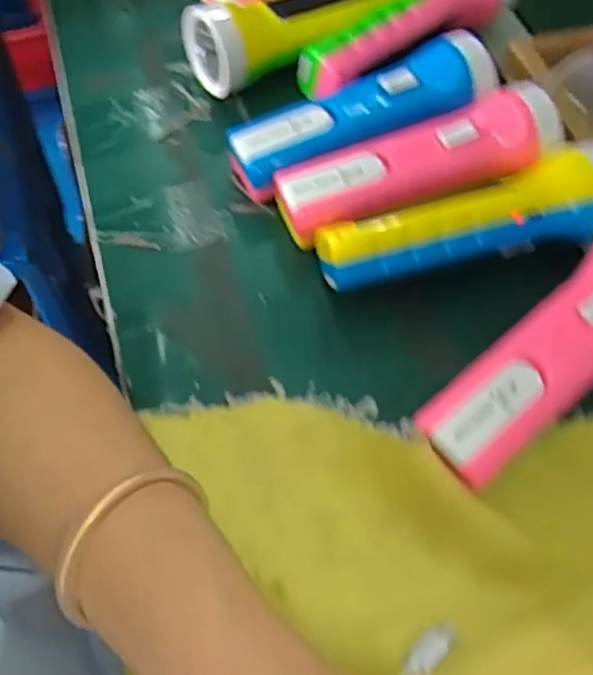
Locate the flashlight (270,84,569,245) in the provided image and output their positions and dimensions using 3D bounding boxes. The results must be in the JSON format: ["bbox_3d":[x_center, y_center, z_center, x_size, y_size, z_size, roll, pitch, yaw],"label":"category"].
[{"bbox_3d":[0.068,-0.096,0.376,0.164,0.051,0.051,-17,63,-13],"label":"flashlight"}]

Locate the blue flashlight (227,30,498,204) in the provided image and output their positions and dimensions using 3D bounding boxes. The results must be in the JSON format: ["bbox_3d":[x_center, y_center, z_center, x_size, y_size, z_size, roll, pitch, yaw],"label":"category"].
[{"bbox_3d":[0.040,-0.132,0.398,0.169,0.052,0.044,-20,63,-14],"label":"blue flashlight"}]

